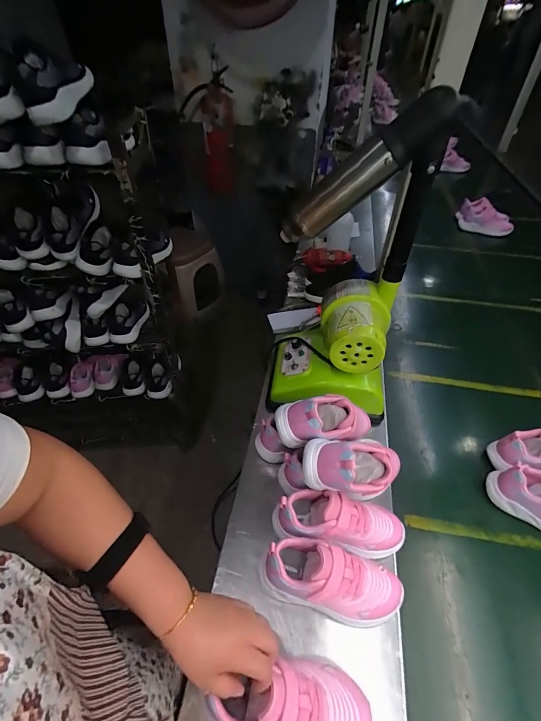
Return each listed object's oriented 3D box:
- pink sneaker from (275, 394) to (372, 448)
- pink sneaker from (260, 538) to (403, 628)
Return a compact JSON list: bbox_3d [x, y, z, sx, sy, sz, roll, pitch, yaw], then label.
[{"bbox_3d":[0.103,0.097,0.553,0.177,0.082,0.070,1,46,-21],"label":"pink sneaker"},{"bbox_3d":[0.082,0.299,0.470,0.192,0.093,0.072,10,46,9],"label":"pink sneaker"}]

